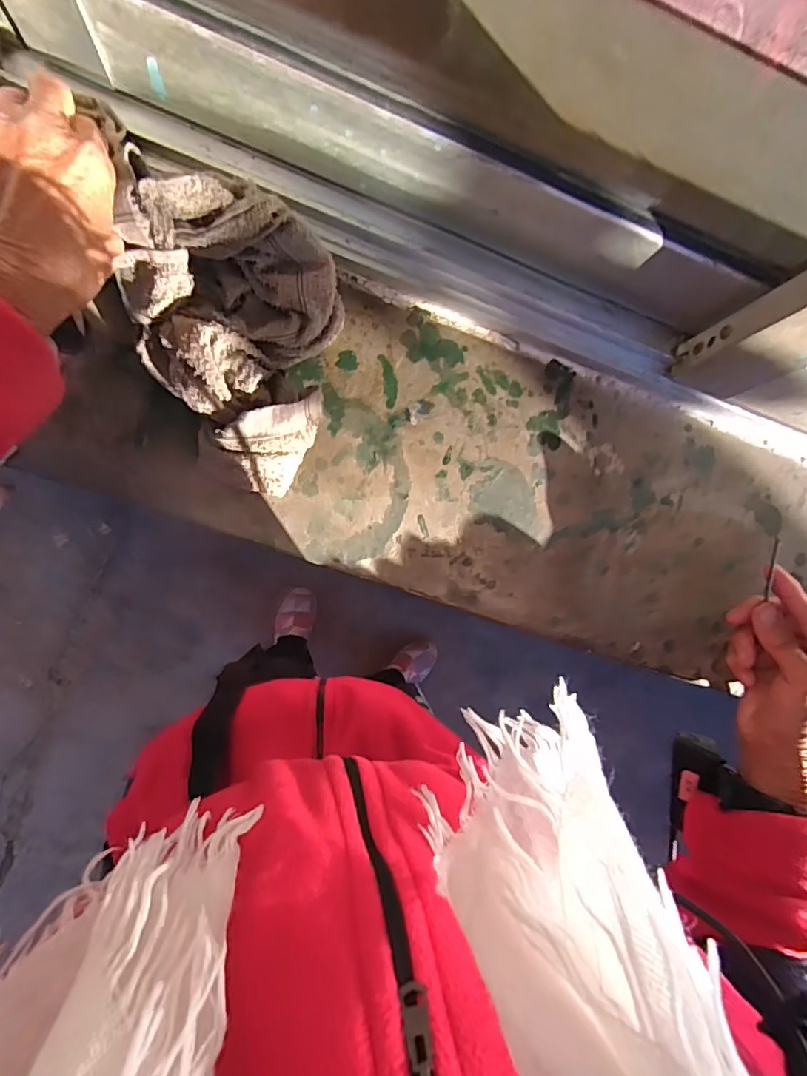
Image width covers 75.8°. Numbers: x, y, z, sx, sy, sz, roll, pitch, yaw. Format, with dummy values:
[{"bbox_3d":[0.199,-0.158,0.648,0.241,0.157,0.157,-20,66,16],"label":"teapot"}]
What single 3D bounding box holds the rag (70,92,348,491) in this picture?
[{"bbox_3d":[-0.113,-0.125,0.319,0.133,0.061,0.167,13,91,-8],"label":"rag"}]

